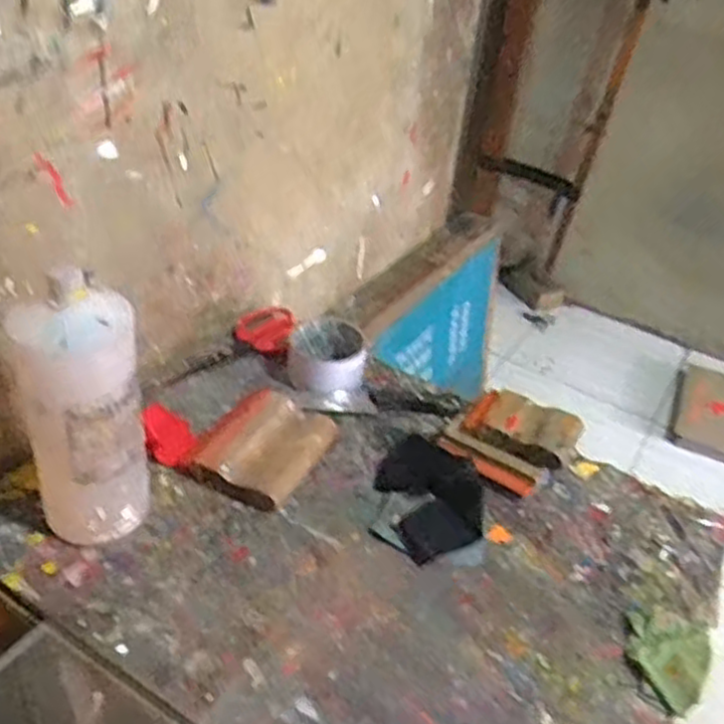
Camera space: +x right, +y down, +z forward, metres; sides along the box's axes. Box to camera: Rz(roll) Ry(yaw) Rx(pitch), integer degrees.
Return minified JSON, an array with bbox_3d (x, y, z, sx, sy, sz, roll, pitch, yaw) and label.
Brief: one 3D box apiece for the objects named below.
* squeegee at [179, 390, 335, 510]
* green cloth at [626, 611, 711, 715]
[{"bbox_3d":[-0.095,0.078,0.701,0.105,0.028,0.120,24,41,20],"label":"squeegee"},{"bbox_3d":[0.238,0.227,0.581,0.062,0.014,0.079,27,42,22],"label":"green cloth"}]

